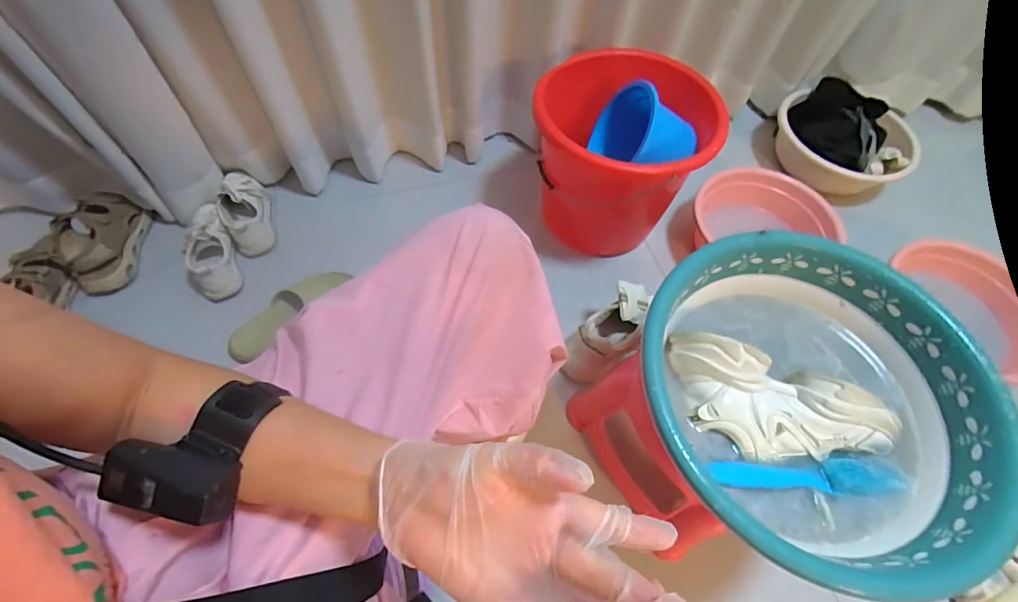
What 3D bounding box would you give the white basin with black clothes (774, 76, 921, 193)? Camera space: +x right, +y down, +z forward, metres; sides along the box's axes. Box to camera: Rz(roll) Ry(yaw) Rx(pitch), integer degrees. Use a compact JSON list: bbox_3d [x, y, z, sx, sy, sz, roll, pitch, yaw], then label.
[{"bbox_3d":[0.852,-0.396,1.112,0.298,0.159,0.281,1,61,-2],"label":"white basin with black clothes"}]

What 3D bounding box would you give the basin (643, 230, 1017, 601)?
[{"bbox_3d":[0.322,0.104,0.489,0.354,0.098,0.355,1,61,-2],"label":"basin"}]

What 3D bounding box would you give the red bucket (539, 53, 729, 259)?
[{"bbox_3d":[0.195,-0.271,0.864,0.315,0.288,0.256,27,63,12],"label":"red bucket"}]

